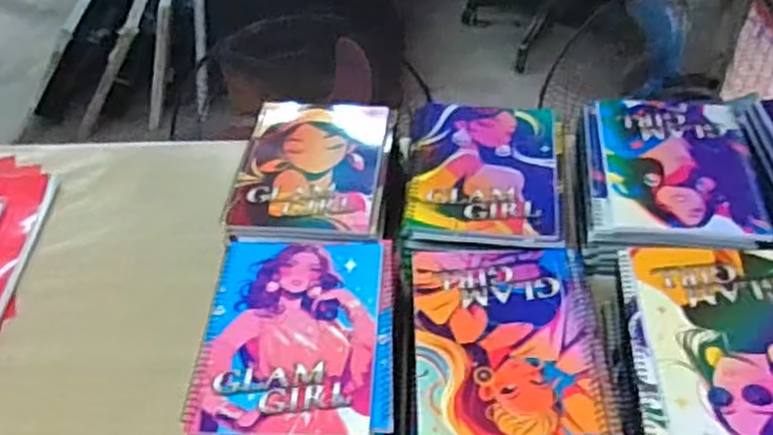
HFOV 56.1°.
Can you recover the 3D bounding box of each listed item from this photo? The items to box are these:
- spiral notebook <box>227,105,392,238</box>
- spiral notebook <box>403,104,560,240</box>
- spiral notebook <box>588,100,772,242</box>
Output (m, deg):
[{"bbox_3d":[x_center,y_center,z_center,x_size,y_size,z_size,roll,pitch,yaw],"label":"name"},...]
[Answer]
[{"bbox_3d":[-0.077,-0.062,0.778,0.154,0.018,0.205,3,46,6],"label":"spiral notebook"},{"bbox_3d":[0.102,-0.057,0.768,0.154,0.011,0.204,5,46,8],"label":"spiral notebook"},{"bbox_3d":[0.304,-0.061,0.773,0.165,0.009,0.214,5,46,8],"label":"spiral notebook"}]

